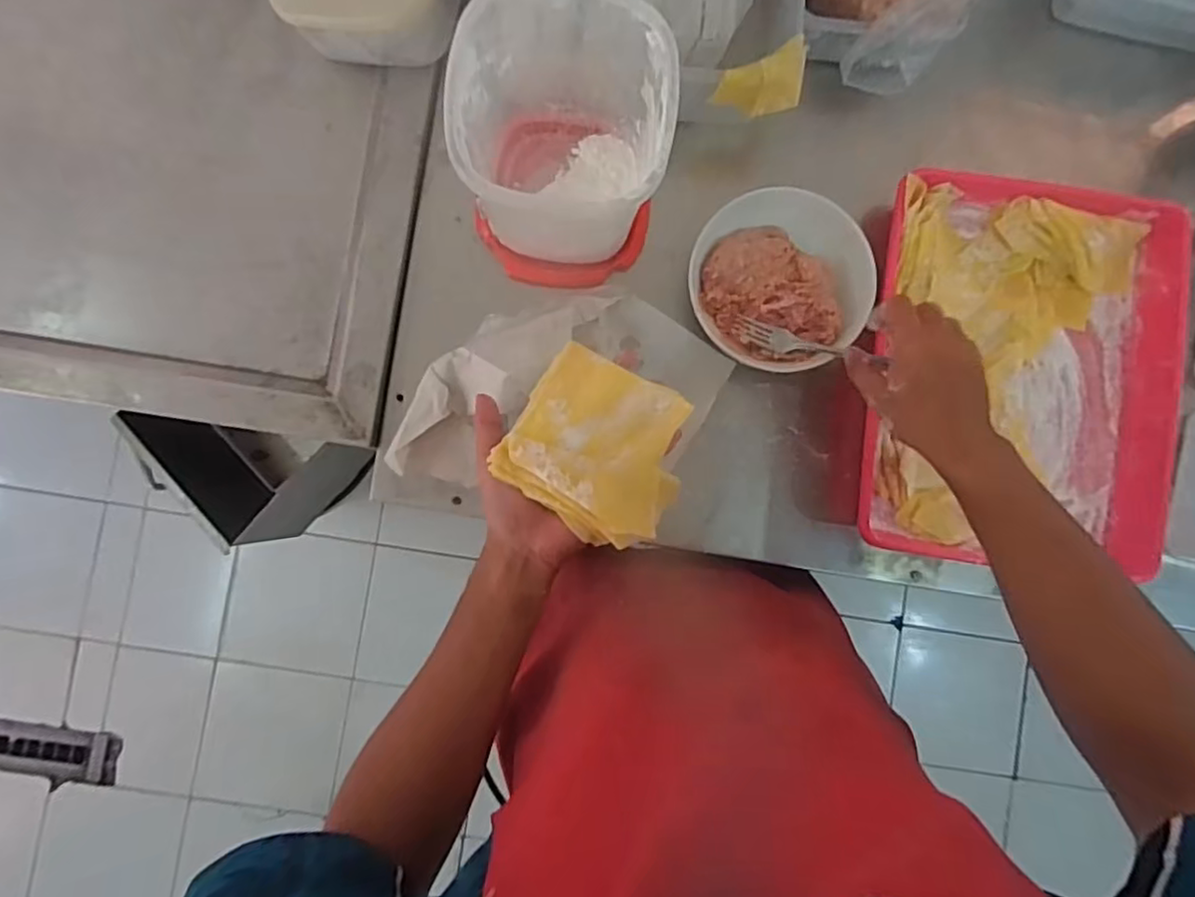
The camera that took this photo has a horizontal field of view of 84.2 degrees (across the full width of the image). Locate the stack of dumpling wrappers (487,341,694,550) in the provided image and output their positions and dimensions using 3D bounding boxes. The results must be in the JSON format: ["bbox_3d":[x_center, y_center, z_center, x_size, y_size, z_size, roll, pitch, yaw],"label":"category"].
[{"bbox_3d":[-0.001,-0.002,0.504,0.132,0.045,0.126,22,69,15],"label":"stack of dumpling wrappers"}]

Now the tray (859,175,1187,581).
[{"bbox_3d":[0.400,-0.076,0.631,0.274,0.053,0.362,8,90,0],"label":"tray"}]

